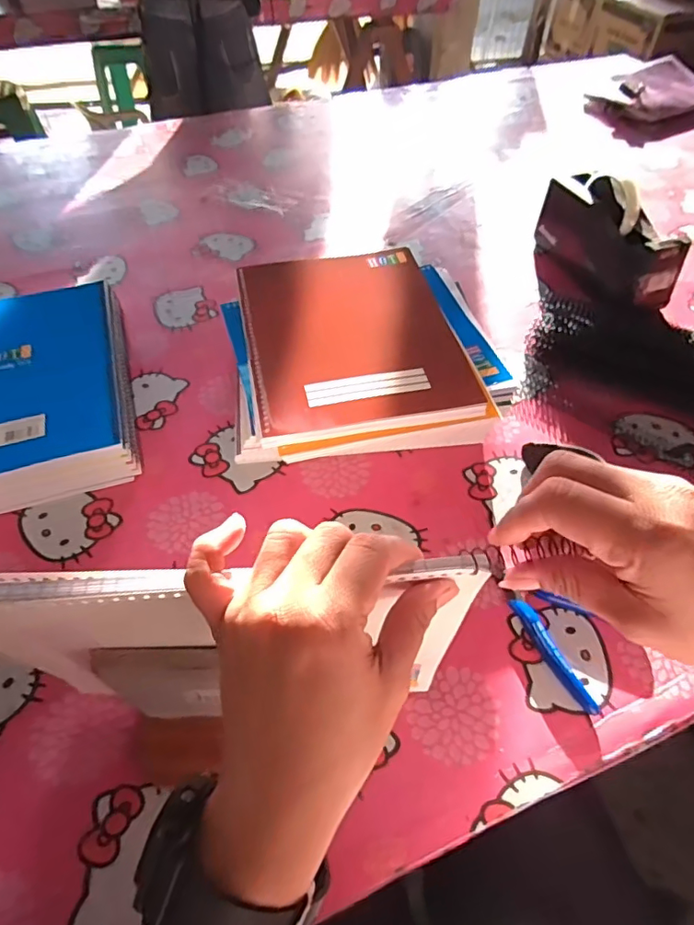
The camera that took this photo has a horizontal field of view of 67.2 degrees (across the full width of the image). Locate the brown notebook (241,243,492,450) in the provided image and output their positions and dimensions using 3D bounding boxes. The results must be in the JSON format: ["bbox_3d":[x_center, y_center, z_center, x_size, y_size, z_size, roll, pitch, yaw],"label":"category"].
[{"bbox_3d":[0.004,-0.131,0.523,0.201,0.016,0.243,-10,56,-7],"label":"brown notebook"}]

